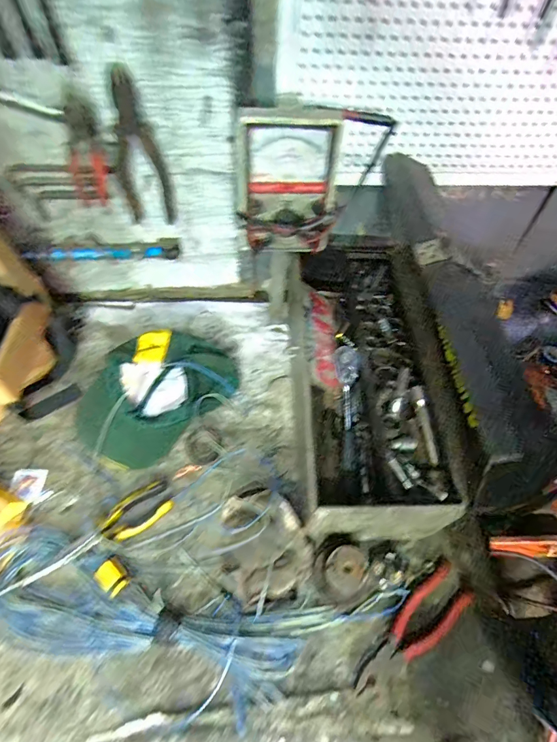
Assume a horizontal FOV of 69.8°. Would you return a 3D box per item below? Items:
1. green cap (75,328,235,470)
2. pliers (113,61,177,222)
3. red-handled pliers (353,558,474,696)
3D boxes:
[{"bbox_3d":[-0.202,0.029,0.661,0.165,0.082,0.251,38,60,19],"label":"green cap"},{"bbox_3d":[-0.203,-0.312,0.582,0.072,0.208,0.016,-16,57,-13],"label":"pliers"},{"bbox_3d":[0.176,0.336,0.517,0.200,0.013,0.058,-32,64,-24],"label":"red-handled pliers"}]

